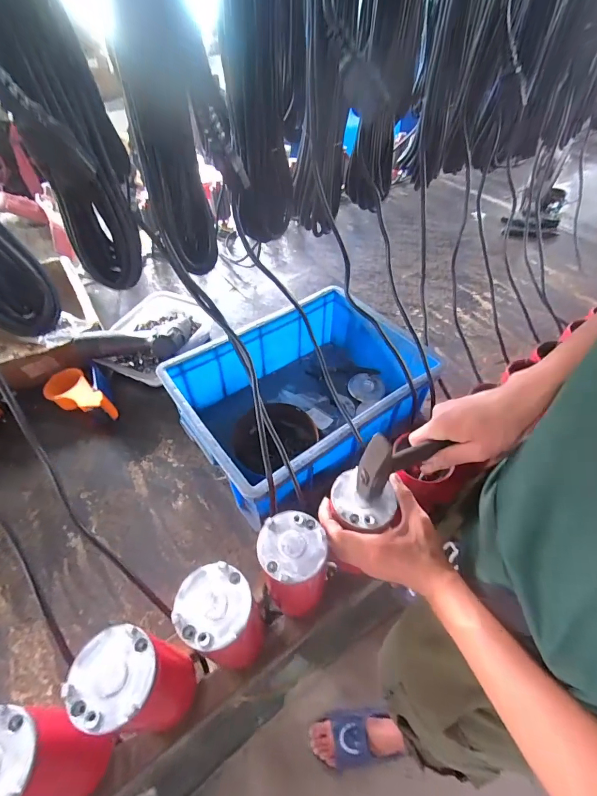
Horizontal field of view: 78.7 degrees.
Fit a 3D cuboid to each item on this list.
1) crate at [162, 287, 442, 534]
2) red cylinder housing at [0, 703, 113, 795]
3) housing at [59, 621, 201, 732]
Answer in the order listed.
[{"bbox_3d":[0.009,-0.006,0.670,0.412,0.159,0.295,-31,57,-24],"label":"crate"},{"bbox_3d":[-0.245,0.334,0.337,0.086,0.142,0.077,-3,51,-2],"label":"red cylinder housing"},{"bbox_3d":[-0.163,0.302,0.388,0.086,0.177,0.078,5,50,3],"label":"housing"}]

